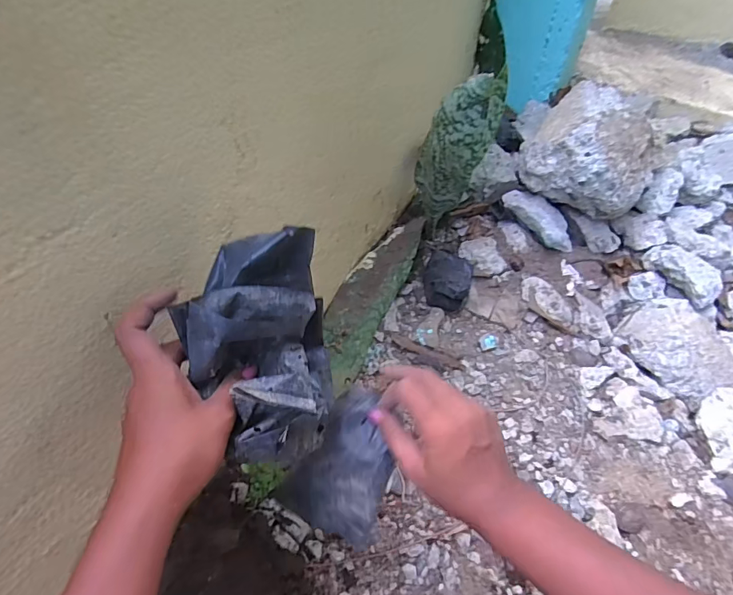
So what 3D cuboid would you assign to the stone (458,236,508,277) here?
[{"bbox_3d":[0.224,-0.079,0.871,0.074,0.024,0.084,-11,52,-10],"label":"stone"}]

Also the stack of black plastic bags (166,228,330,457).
[{"bbox_3d":[-0.071,0.034,0.309,0.094,0.097,0.127,-12,52,-11],"label":"stack of black plastic bags"}]

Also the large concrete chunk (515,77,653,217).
[{"bbox_3d":[0.433,-0.283,0.863,0.228,0.160,0.274,26,55,19],"label":"large concrete chunk"}]

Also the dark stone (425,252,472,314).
[{"bbox_3d":[0.143,-0.037,0.799,0.083,0.055,0.131,14,52,10],"label":"dark stone"}]

